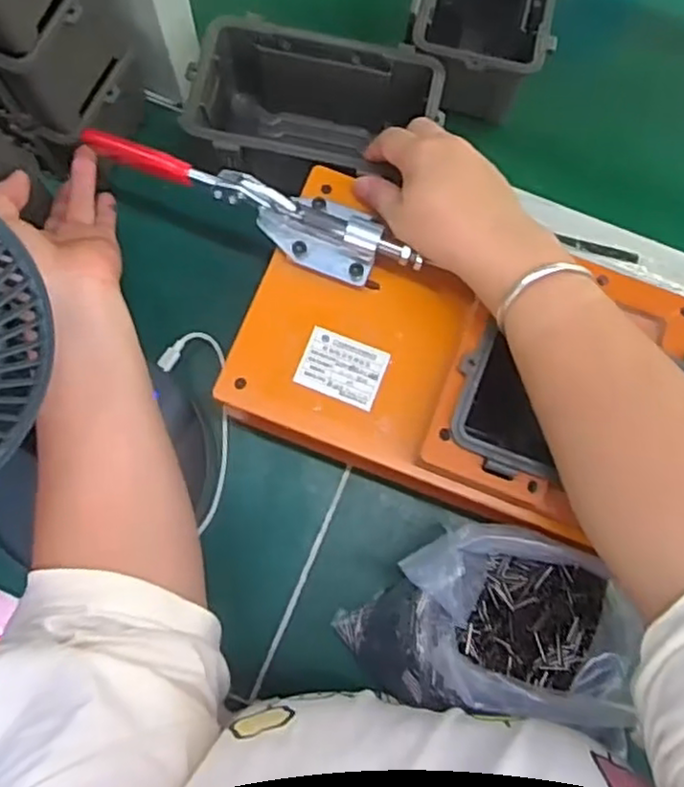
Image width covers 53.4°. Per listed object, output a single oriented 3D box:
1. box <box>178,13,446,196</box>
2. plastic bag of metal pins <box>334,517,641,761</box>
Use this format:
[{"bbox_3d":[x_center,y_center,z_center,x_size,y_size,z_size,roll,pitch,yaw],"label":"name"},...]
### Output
[{"bbox_3d":[-0.023,-0.202,0.521,0.175,0.085,0.107,12,77,1],"label":"box"},{"bbox_3d":[0.098,0.150,0.452,0.186,0.071,0.117,10,77,1],"label":"plastic bag of metal pins"}]

